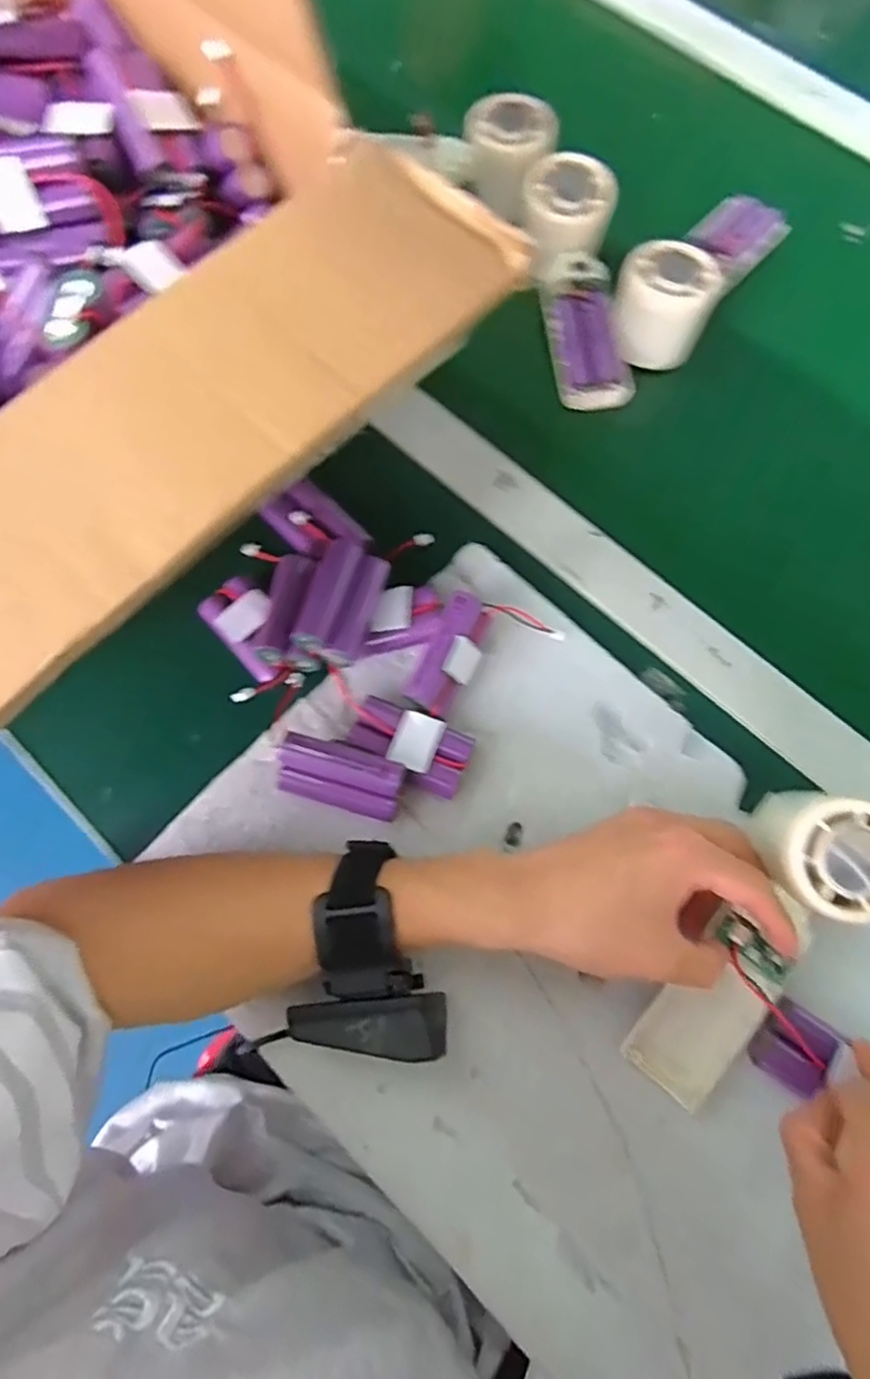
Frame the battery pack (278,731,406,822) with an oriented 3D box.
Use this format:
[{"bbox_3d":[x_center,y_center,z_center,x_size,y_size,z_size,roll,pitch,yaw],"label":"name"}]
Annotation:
[{"bbox_3d":[-0.050,0.048,0.362,0.064,0.027,0.029,15,74,5],"label":"battery pack"}]

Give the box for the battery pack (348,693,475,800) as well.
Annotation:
[{"bbox_3d":[-0.014,0.031,0.370,0.064,0.023,0.036,23,75,7],"label":"battery pack"}]

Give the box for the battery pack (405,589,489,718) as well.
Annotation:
[{"bbox_3d":[0.009,-0.017,0.376,0.027,0.034,0.064,23,75,7],"label":"battery pack"}]

